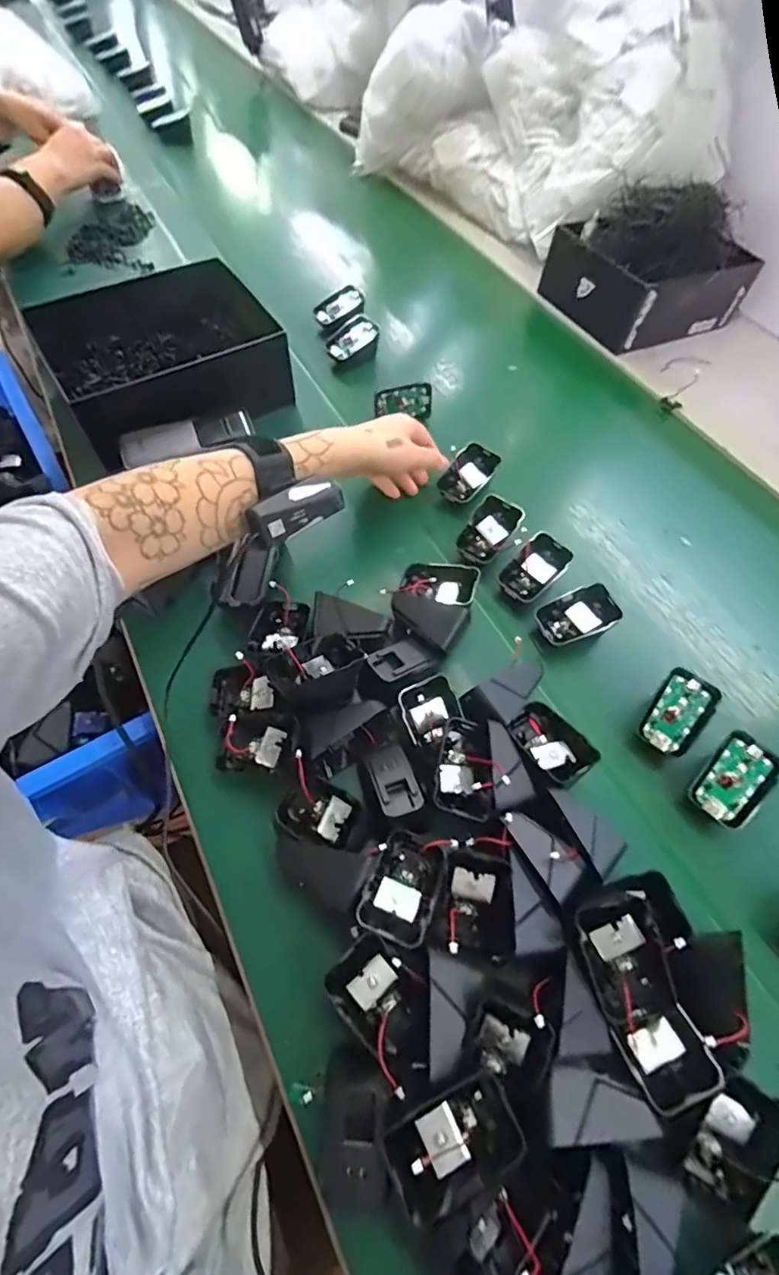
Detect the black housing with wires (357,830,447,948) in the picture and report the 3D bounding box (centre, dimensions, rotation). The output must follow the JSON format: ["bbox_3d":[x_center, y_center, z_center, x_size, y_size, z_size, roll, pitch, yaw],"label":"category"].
[{"bbox_3d":[0.010,0.166,0.351,0.046,0.030,0.065,24,61,9],"label":"black housing with wires"}]

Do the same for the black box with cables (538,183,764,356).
[{"bbox_3d":[0.380,-0.541,0.745,0.248,0.143,0.183,-22,64,-16],"label":"black box with cables"}]

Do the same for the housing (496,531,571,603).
[{"bbox_3d":[0.138,-0.064,0.503,0.069,0.032,0.043,-43,76,-2],"label":"housing"}]

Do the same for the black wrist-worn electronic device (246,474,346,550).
[{"bbox_3d":[-0.069,-0.093,0.389,0.070,0.020,0.023,-34,68,-22],"label":"black wrist-worn electronic device"}]

